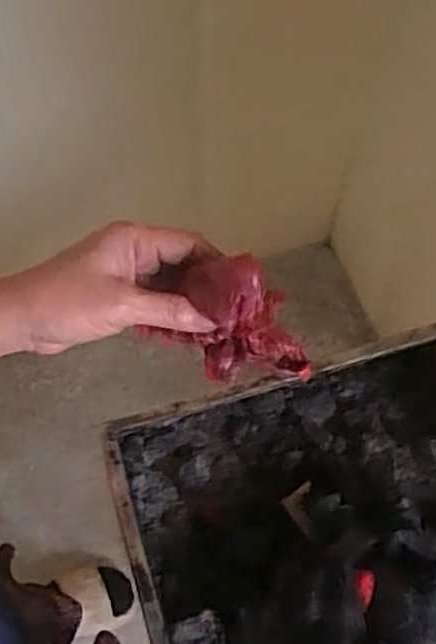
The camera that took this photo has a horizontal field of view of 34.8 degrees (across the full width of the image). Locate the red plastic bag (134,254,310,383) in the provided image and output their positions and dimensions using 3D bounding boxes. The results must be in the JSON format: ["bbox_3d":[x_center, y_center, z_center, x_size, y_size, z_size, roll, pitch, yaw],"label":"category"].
[{"bbox_3d":[0.010,-0.004,0.390,0.078,0.060,0.056,-3,64,-2],"label":"red plastic bag"}]

